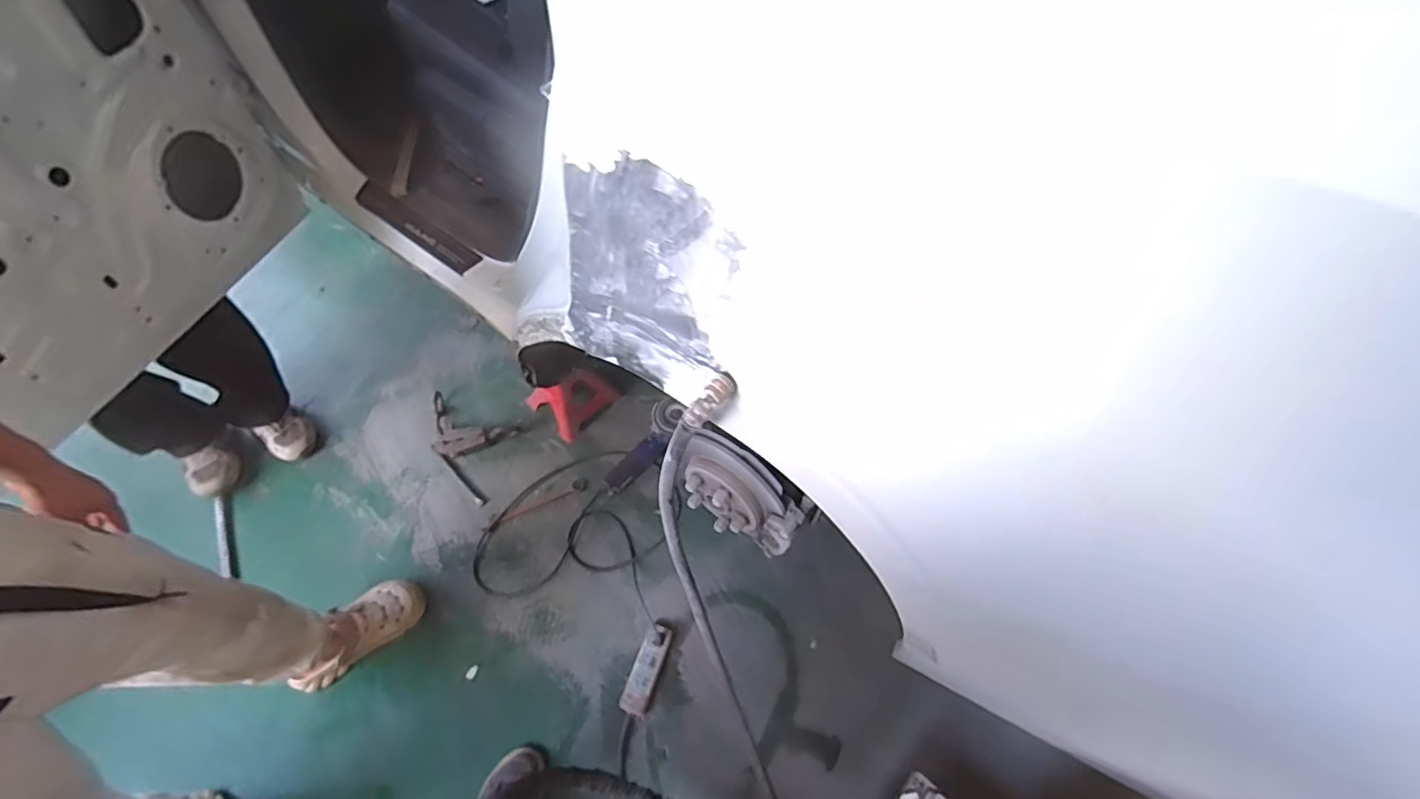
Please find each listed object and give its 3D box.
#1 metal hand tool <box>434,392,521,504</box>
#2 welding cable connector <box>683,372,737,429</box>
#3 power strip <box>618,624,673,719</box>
[{"bbox_3d":[-0.620,0.115,1.516,0.259,0.023,0.199,21,62,12],"label":"metal hand tool"},{"bbox_3d":[0.001,0.000,0.592,0.021,0.018,0.062,37,67,20],"label":"welding cable connector"},{"bbox_3d":[-0.130,0.563,1.278,0.056,0.033,0.180,19,62,11],"label":"power strip"}]

